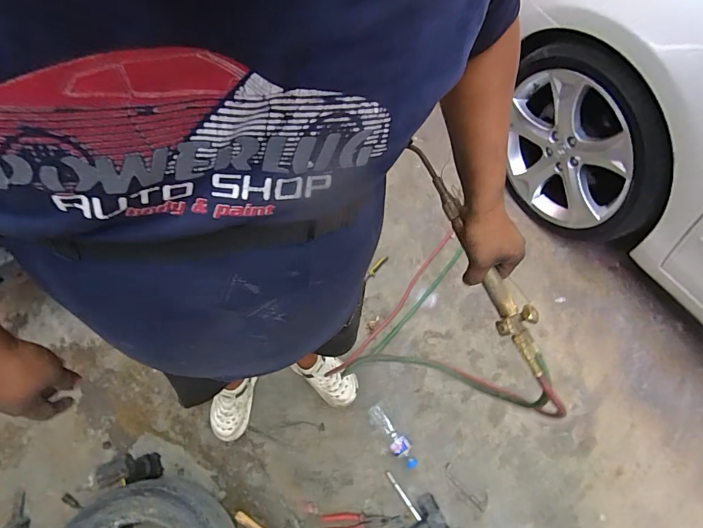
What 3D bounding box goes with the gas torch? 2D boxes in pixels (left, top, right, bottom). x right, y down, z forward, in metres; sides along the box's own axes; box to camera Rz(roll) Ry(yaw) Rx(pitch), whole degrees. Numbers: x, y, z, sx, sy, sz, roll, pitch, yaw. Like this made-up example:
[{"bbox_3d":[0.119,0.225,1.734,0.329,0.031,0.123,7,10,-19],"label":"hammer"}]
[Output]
[{"bbox_3d":[0.187,-0.011,0.581,0.055,0.034,0.376,-25,82,-10],"label":"gas torch"}]

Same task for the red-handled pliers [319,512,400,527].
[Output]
[{"bbox_3d":[0.023,0.773,1.177,0.229,0.014,0.052,-3,65,-1],"label":"red-handled pliers"}]

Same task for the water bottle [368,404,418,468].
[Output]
[{"bbox_3d":[0.132,0.545,1.253,0.060,0.049,0.216,-30,68,-13],"label":"water bottle"}]

